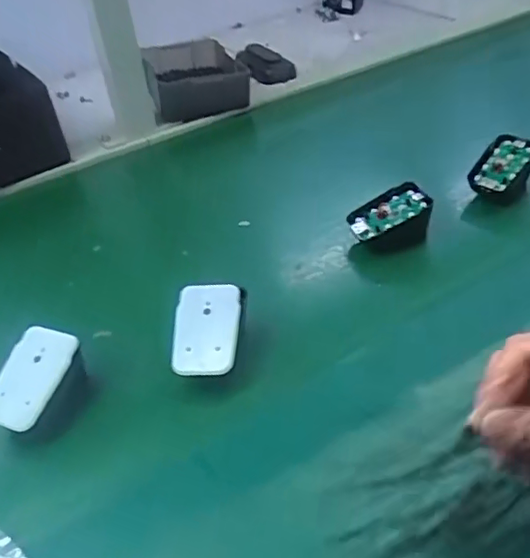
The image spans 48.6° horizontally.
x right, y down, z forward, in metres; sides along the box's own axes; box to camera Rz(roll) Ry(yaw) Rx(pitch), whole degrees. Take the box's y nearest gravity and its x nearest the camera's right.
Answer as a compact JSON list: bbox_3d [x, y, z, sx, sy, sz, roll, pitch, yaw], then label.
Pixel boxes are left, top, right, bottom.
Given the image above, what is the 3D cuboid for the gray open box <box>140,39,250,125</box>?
[{"bbox_3d":[-0.088,-0.257,0.745,0.121,0.057,0.165,-10,41,-3],"label":"gray open box"}]

